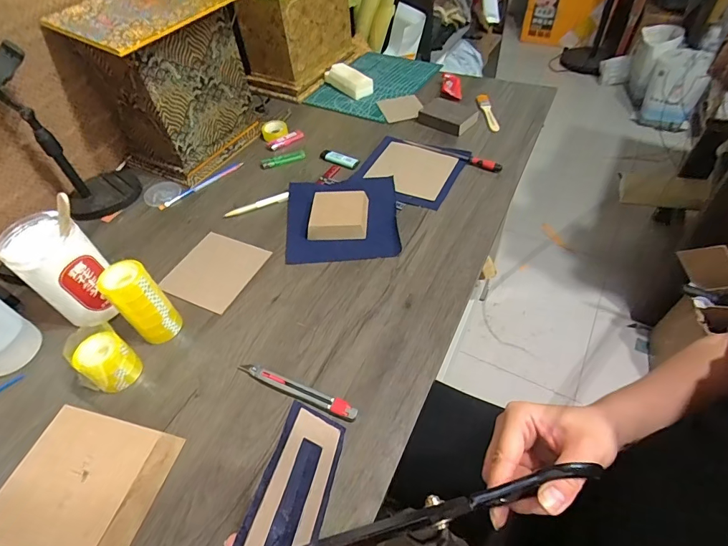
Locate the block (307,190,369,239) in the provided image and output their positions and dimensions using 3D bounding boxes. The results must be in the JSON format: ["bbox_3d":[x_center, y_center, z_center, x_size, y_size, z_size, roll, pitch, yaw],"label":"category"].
[{"bbox_3d":[-0.039,-0.093,0.647,0.091,0.027,0.091,-1,50,4],"label":"block"}]

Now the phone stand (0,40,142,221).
[{"bbox_3d":[-0.474,-0.217,0.643,0.117,0.251,0.114,-35,56,-22],"label":"phone stand"}]

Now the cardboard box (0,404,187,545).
[{"bbox_3d":[-0.276,0.210,0.402,0.140,0.042,0.134,10,52,13],"label":"cardboard box"}]

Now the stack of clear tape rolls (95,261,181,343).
[{"bbox_3d":[-0.272,0.039,0.500,0.045,0.111,0.053,29,58,26],"label":"stack of clear tape rolls"}]

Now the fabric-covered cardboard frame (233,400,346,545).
[{"bbox_3d":[-0.042,0.135,0.235,0.045,0.005,0.140,43,27,-12],"label":"fabric-covered cardboard frame"}]

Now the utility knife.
[{"bbox_3d":[-0.076,0.132,0.463,0.148,0.008,0.016,16,54,18],"label":"utility knife"}]

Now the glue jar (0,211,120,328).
[{"bbox_3d":[-0.381,0.001,0.524,0.088,0.138,0.080,-2,50,3],"label":"glue jar"}]

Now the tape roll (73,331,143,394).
[{"bbox_3d":[-0.302,0.108,0.481,0.045,0.061,0.051,22,55,21],"label":"tape roll"}]

